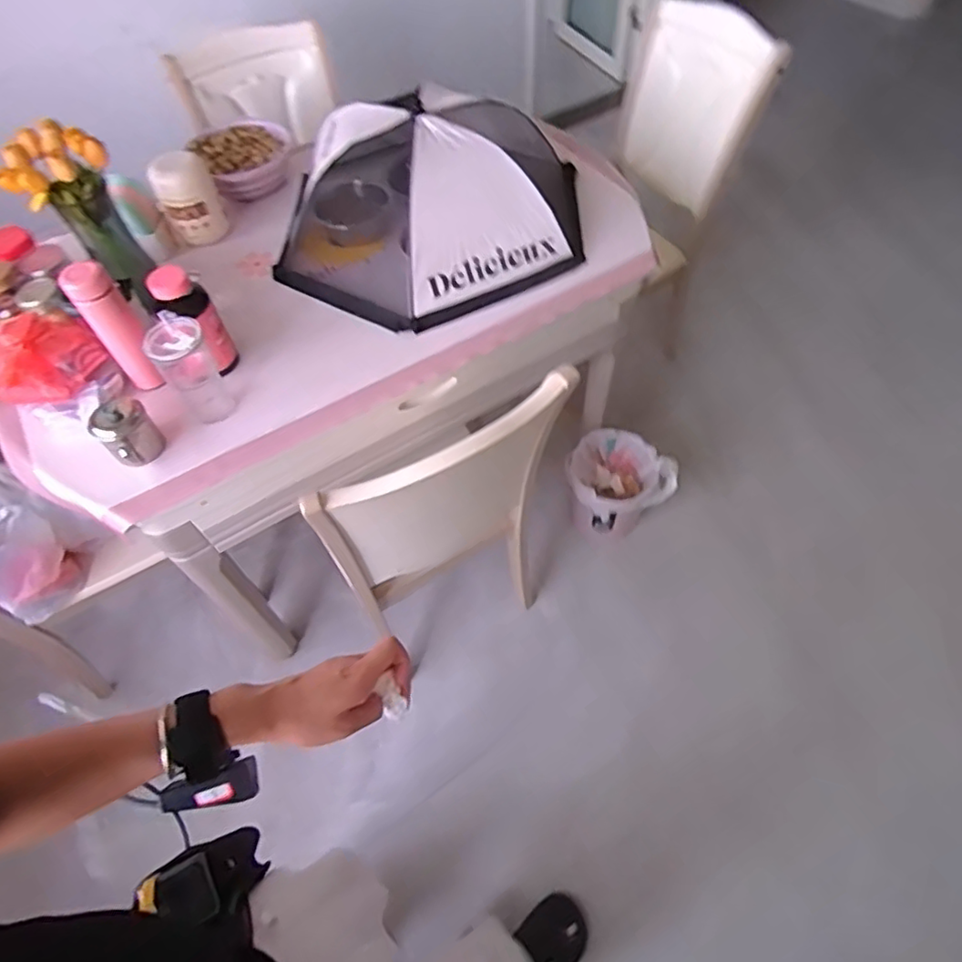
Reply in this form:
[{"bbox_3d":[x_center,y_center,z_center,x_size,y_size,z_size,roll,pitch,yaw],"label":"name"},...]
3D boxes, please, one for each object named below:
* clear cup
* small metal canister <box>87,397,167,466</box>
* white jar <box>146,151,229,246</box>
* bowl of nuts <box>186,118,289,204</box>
[{"bbox_3d":[-0.458,-0.173,0.968,0.077,0.170,0.085,-31,61,-19],"label":"clear cup"},{"bbox_3d":[-0.545,-0.072,0.950,0.068,0.096,0.077,39,65,23],"label":"small metal canister"},{"bbox_3d":[-0.580,-0.560,1.219,0.109,0.147,0.116,0,56,0],"label":"white jar"},{"bbox_3d":[-0.488,-0.677,1.303,0.189,0.097,0.153,-31,61,-19],"label":"bowl of nuts"}]

